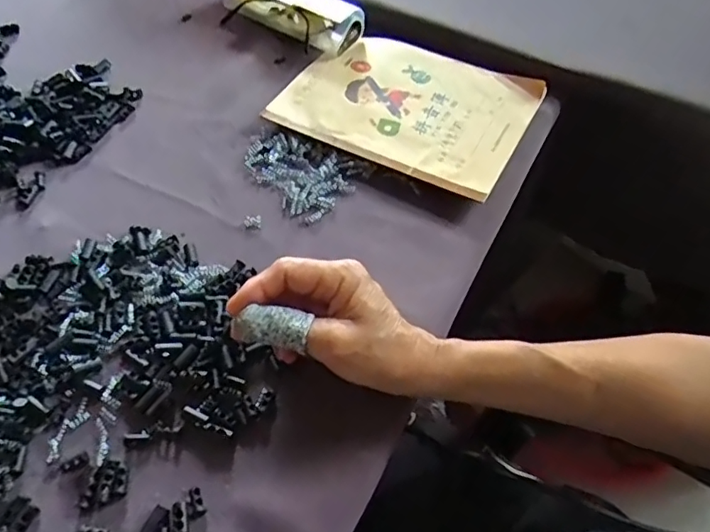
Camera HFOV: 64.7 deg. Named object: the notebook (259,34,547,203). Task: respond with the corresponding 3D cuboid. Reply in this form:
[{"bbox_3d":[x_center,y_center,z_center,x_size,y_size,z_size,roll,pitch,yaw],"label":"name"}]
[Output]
[{"bbox_3d":[0.044,-0.140,0.488,0.204,0.015,0.142,25,63,17],"label":"notebook"}]

